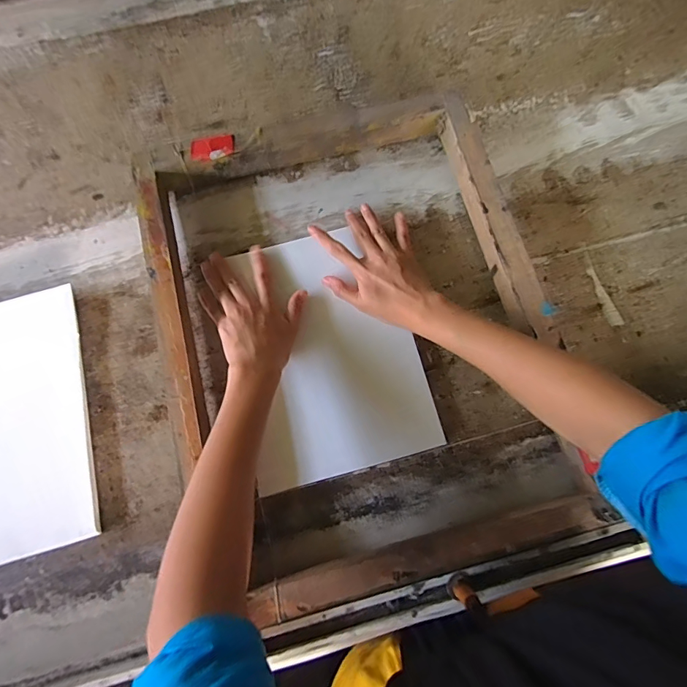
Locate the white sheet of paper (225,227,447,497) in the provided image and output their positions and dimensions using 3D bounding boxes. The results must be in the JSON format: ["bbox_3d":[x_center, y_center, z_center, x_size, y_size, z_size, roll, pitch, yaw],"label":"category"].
[{"bbox_3d":[-0.015,0.004,0.471,0.183,0.010,0.266,-13,77,-4],"label":"white sheet of paper"}]

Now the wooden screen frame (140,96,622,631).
[{"bbox_3d":[0.017,-0.014,0.458,0.393,0.061,0.484,-15,76,-5],"label":"wooden screen frame"}]

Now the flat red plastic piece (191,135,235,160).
[{"bbox_3d":[-0.151,-0.227,0.493,0.049,0.006,0.031,-11,66,-7],"label":"flat red plastic piece"}]

